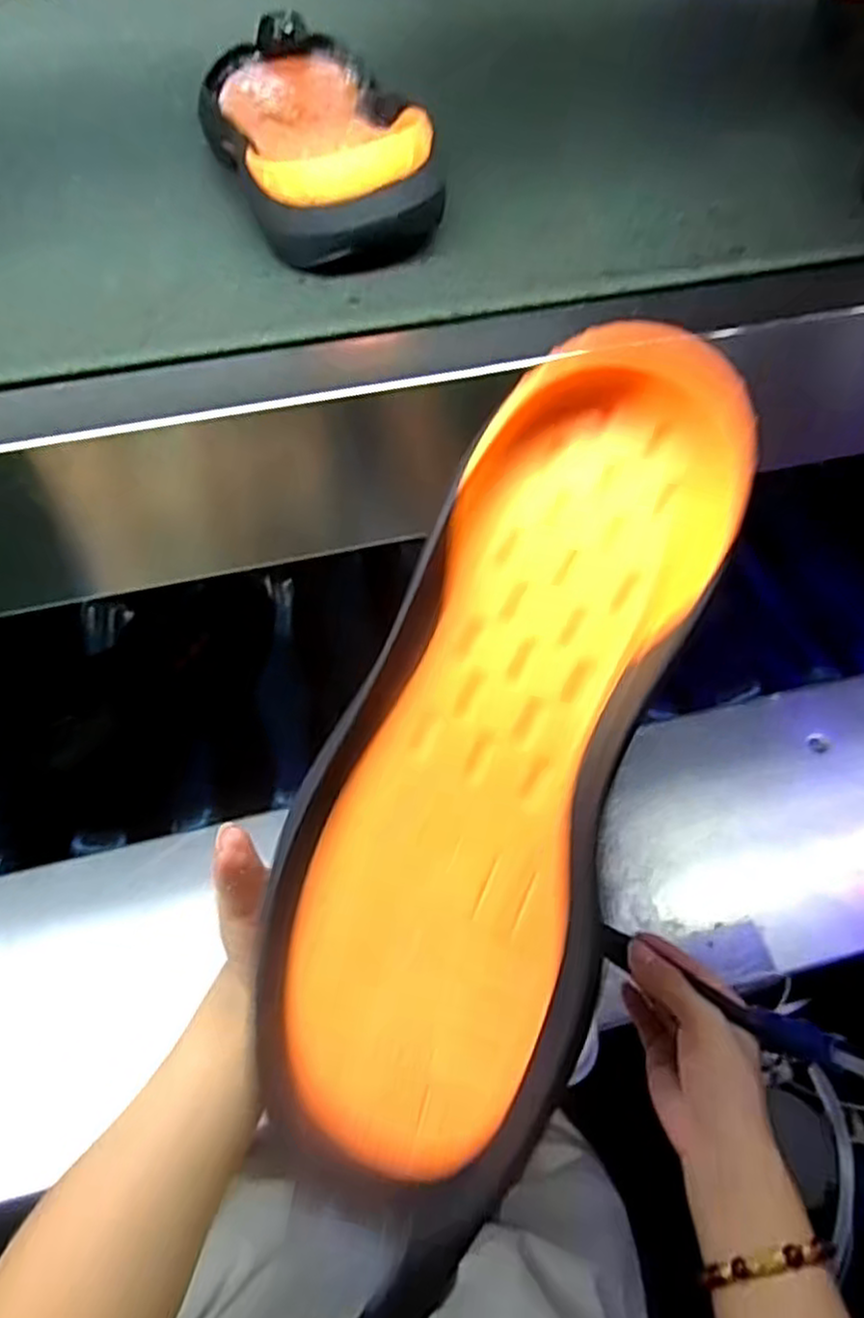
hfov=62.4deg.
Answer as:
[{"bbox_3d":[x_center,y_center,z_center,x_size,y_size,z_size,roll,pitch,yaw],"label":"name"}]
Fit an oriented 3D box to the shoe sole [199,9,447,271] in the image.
[{"bbox_3d":[-0.078,-0.324,0.432,0.107,0.058,0.308,-12,55,-8],"label":"shoe sole"}]

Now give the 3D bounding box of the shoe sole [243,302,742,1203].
[{"bbox_3d":[0.022,0.032,0.247,0.110,0.025,0.296,19,87,14],"label":"shoe sole"}]

